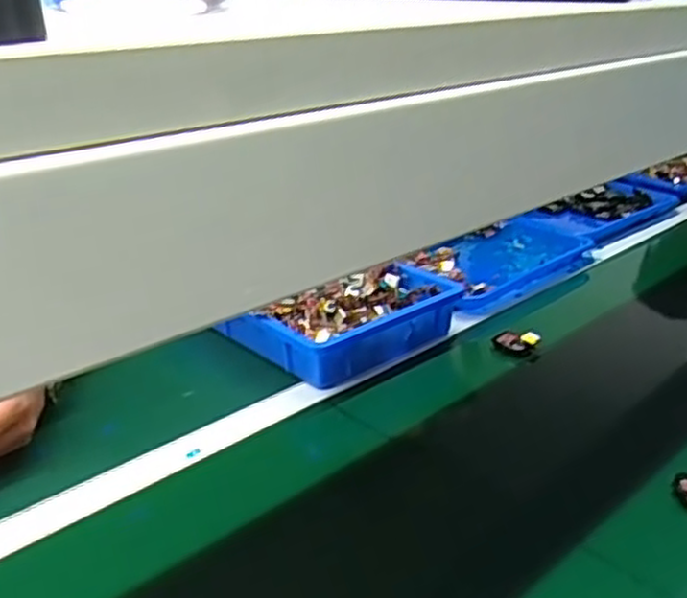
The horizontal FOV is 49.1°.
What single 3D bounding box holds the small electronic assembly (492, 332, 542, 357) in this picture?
[{"bbox_3d":[0.211,0.051,0.916,0.054,0.023,0.033,8,19,12],"label":"small electronic assembly"}]

